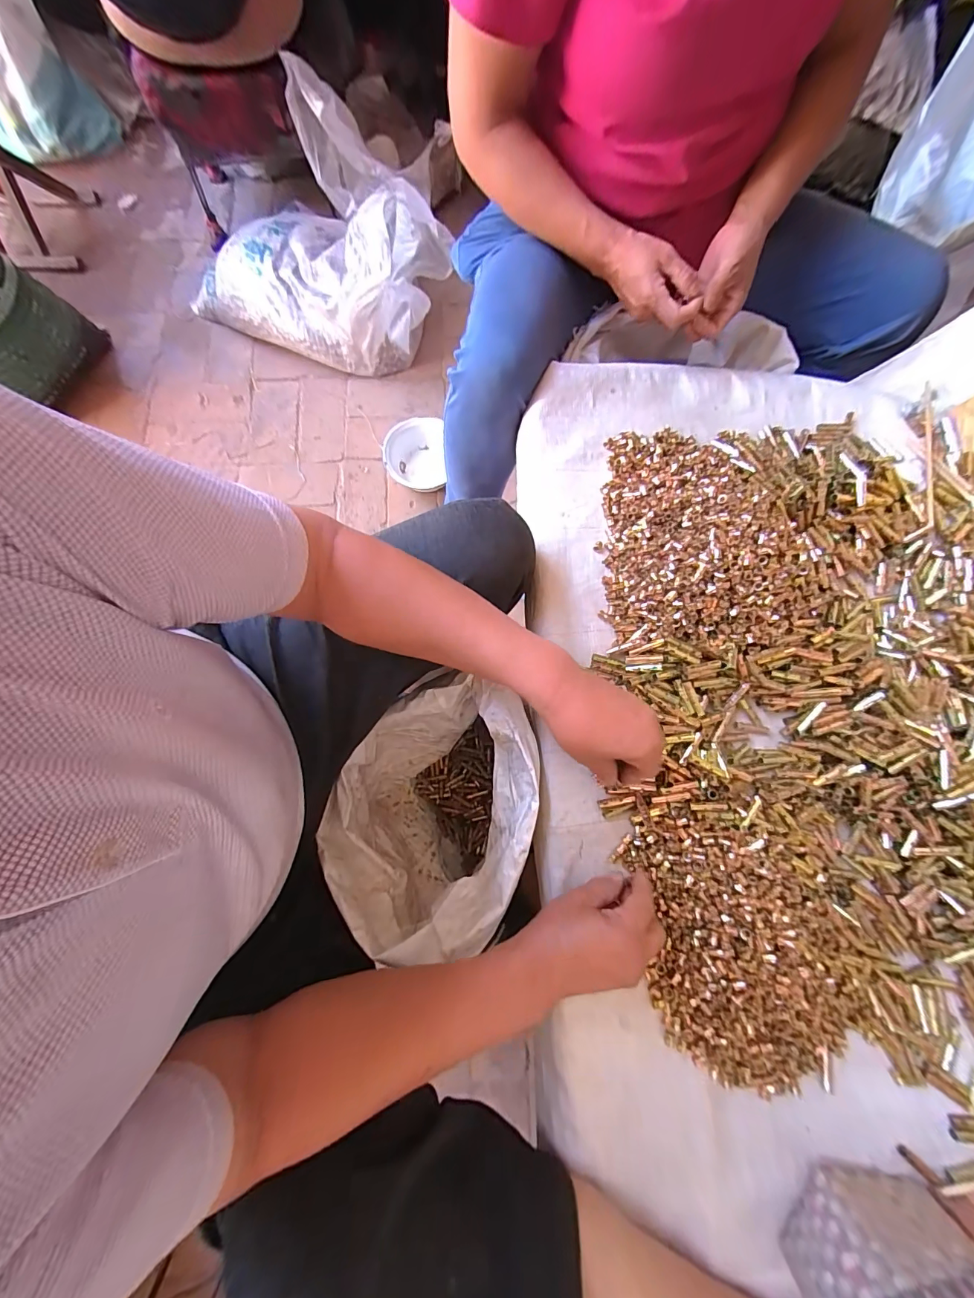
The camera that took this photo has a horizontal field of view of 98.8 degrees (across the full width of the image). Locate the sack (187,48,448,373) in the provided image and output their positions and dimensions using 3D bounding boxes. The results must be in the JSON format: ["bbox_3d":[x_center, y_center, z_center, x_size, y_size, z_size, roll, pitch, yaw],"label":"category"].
[{"bbox_3d":[-0.383,-0.904,0.946,0.522,0.298,0.385,27,80,4],"label":"sack"}]

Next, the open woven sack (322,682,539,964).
[{"bbox_3d":[-0.063,0.205,0.617,0.219,0.396,0.280,34,80,5],"label":"open woven sack"}]

